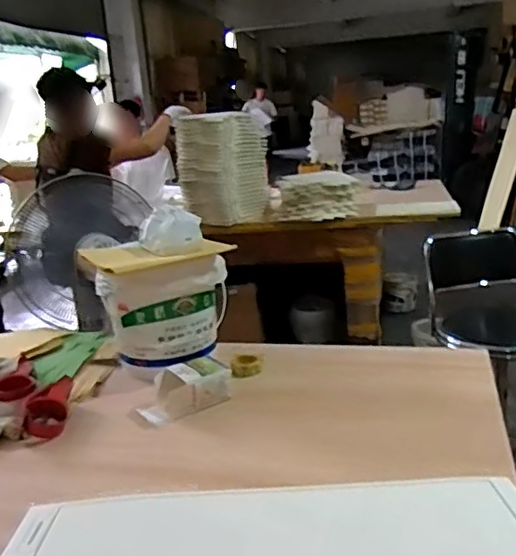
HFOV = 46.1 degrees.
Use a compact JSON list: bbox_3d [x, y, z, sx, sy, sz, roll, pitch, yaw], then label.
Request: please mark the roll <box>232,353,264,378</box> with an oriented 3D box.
[{"bbox_3d":[-0.021,0.181,1.269,0.067,0.026,0.067,-4,16,1],"label":"roll"}]

